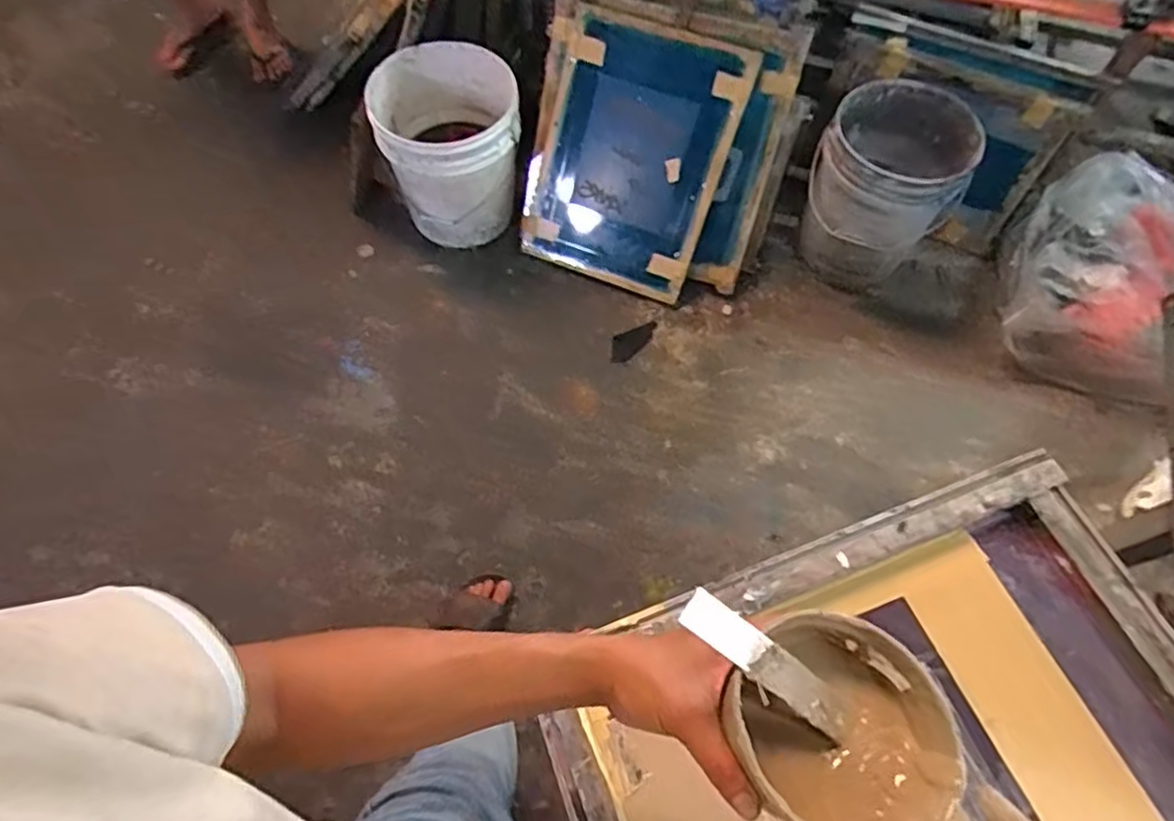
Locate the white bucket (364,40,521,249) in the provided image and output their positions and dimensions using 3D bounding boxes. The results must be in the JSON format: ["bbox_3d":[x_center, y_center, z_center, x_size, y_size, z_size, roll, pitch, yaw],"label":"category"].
[{"bbox_3d":[-0.318,-0.613,1.598,0.321,0.332,0.287,-9,65,-5],"label":"white bucket"}]

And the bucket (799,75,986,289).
[{"bbox_3d":[0.682,-0.532,1.569,0.301,0.338,0.325,0,64,-1],"label":"bucket"}]

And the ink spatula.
[{"bbox_3d":[0.102,0.141,0.365,0.124,0.013,0.022,41,68,-10],"label":"ink spatula"}]

